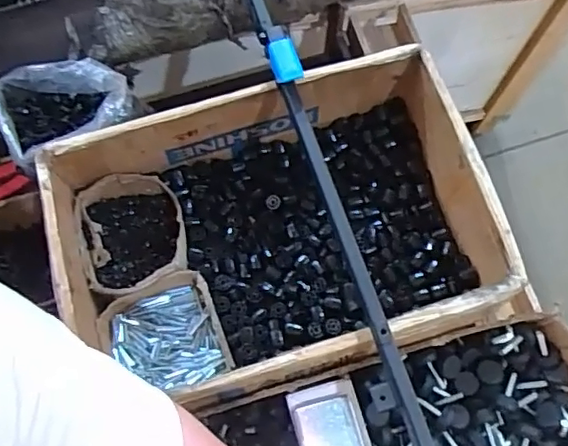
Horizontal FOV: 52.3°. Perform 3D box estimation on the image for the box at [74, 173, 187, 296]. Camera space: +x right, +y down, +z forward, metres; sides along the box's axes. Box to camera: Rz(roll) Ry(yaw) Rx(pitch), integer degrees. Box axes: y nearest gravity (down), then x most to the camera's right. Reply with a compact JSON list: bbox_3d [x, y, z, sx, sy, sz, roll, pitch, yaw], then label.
[{"bbox_3d":[-0.203,0.017,0.814,0.129,0.076,0.162,-17,72,-5],"label":"box"}]

